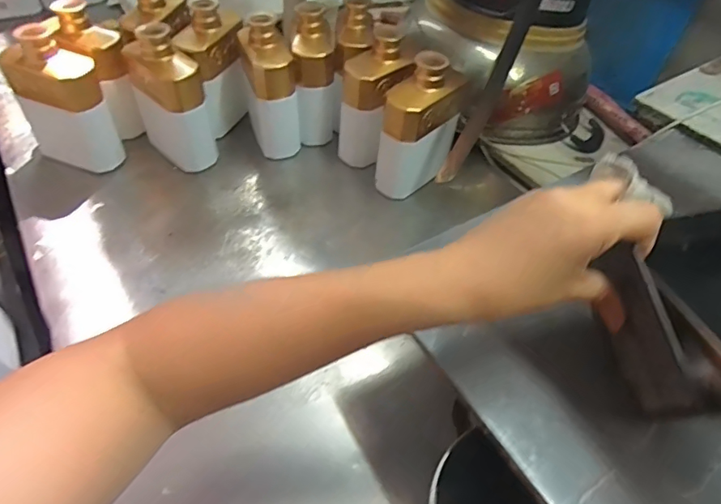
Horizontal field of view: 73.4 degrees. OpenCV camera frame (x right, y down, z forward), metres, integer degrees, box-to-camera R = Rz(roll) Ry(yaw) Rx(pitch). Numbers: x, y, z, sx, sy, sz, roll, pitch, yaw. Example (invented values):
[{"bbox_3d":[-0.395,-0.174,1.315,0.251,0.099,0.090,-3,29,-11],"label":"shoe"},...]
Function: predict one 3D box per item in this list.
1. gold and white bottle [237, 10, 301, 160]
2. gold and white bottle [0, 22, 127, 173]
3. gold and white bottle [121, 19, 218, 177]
[{"bbox_3d":[-0.119,-0.209,0.632,0.060,0.175,0.057,-15,52,-13],"label":"gold and white bottle"},{"bbox_3d":[-0.344,-0.171,0.560,0.087,0.177,0.060,-29,56,-22],"label":"gold and white bottle"},{"bbox_3d":[-0.242,-0.194,0.612,0.104,0.183,0.062,17,42,19],"label":"gold and white bottle"}]

